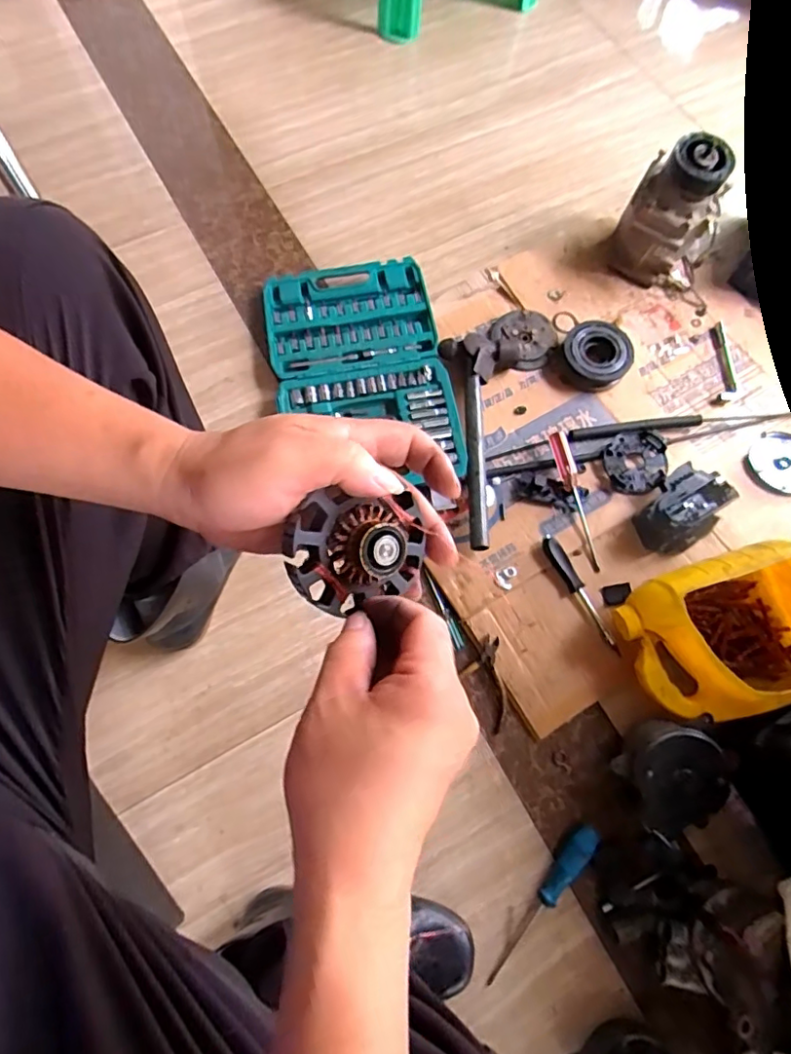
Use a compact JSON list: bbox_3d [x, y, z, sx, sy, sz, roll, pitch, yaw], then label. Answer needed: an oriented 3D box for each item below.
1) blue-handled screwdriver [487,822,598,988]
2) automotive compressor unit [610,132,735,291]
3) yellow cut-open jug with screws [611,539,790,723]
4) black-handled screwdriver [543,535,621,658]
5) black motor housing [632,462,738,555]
[{"bbox_3d":[0.168,0.420,0.621,0.025,0.027,0.193,39,71,12],"label":"blue-handled screwdriver"},{"bbox_3d":[0.443,-0.491,0.876,0.151,0.185,0.122,24,72,6],"label":"automotive compressor unit"},{"bbox_3d":[0.395,0.132,0.670,0.231,0.110,0.175,-15,72,-7],"label":"yellow cut-open jug with screws"},{"bbox_3d":[0.243,0.085,0.722,0.022,0.024,0.166,-24,71,-12],"label":"black-handled screwdriver"},{"bbox_3d":[0.385,-0.022,0.747,0.081,0.061,0.122,40,75,11],"label":"black motor housing"}]

